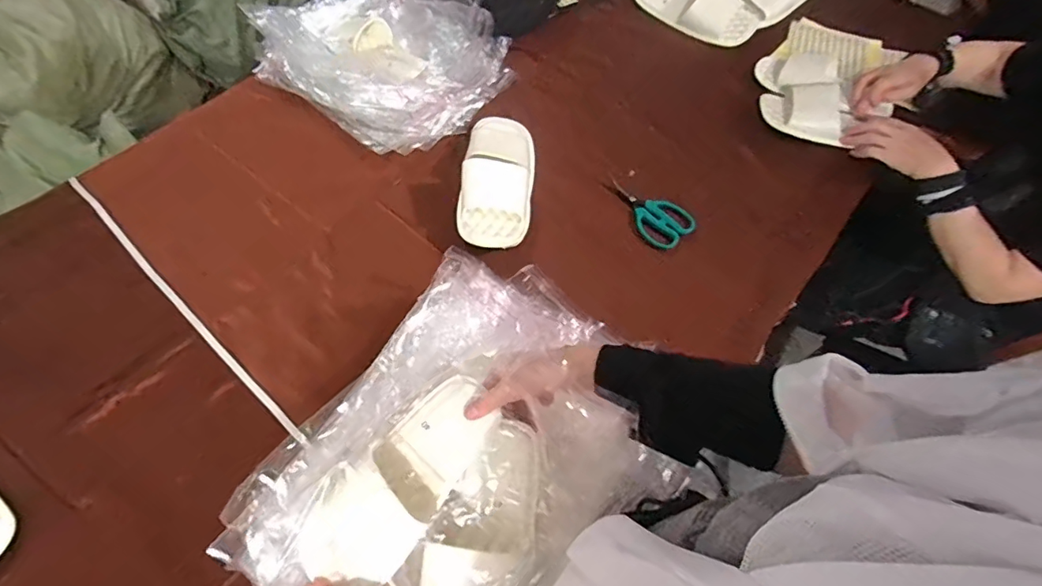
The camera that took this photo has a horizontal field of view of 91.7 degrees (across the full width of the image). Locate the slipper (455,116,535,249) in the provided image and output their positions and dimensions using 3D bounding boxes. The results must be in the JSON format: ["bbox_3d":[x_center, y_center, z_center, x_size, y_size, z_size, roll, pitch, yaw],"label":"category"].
[{"bbox_3d":[-0.034,-0.186,0.789,0.110,0.061,0.266,7,61,1],"label":"slipper"}]

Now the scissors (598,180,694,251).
[{"bbox_3d":[0.198,-0.132,0.809,0.082,0.018,0.152,-39,69,-21],"label":"scissors"}]

